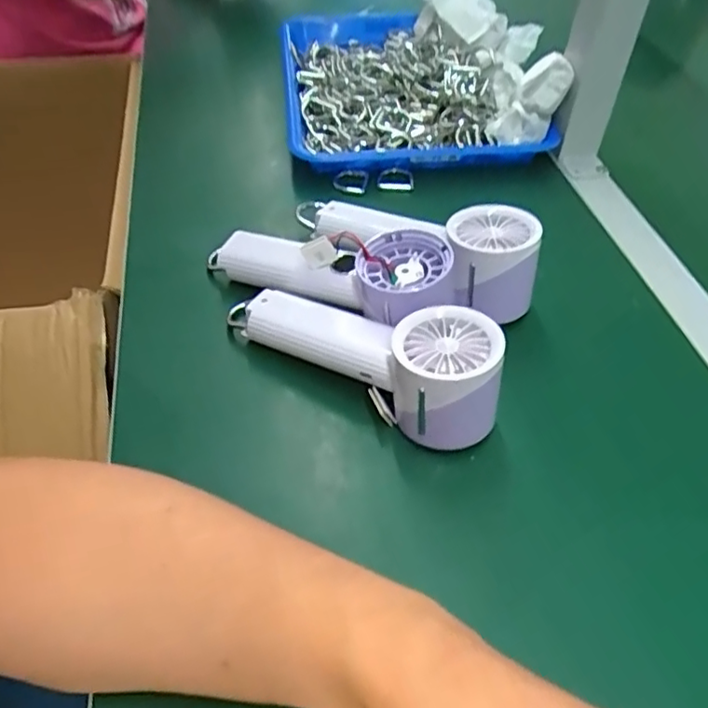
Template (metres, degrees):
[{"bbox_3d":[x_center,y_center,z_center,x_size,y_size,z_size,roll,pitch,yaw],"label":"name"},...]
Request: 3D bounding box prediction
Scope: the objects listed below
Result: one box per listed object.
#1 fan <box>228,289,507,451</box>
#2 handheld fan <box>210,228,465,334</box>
[{"bbox_3d":[0.005,-0.007,0.392,0.187,0.072,0.061,29,55,23],"label":"fan"},{"bbox_3d":[-0.020,-0.057,0.435,0.193,0.070,0.064,22,52,18],"label":"handheld fan"}]

